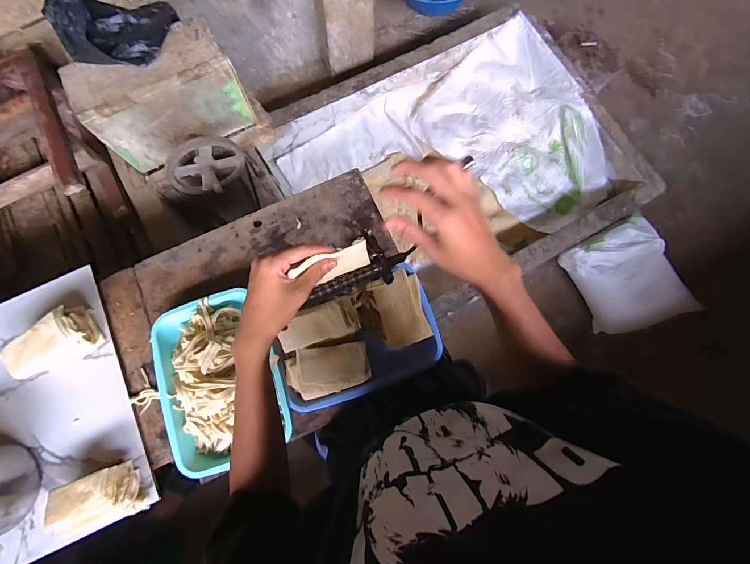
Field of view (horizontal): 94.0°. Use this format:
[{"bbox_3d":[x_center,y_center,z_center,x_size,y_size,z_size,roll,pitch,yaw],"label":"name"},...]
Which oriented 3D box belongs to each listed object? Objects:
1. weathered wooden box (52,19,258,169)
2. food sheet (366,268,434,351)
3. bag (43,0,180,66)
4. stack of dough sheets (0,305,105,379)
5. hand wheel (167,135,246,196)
[{"bbox_3d":[-0.513,-0.452,0.868,0.350,0.221,0.125,-28,79,-8],"label":"weathered wooden box"},{"bbox_3d":[0.052,0.050,0.667,0.092,0.014,0.136,-20,78,-6],"label":"food sheet"},{"bbox_3d":[-0.566,-0.565,0.742,0.216,0.082,0.189,6,76,0],"label":"bag"},{"bbox_3d":[-0.596,0.112,0.649,0.143,0.081,0.078,-33,79,-9],"label":"stack of dough sheets"},{"bbox_3d":[-0.437,-0.283,0.936,0.193,0.198,0.084,-24,76,-12],"label":"hand wheel"}]

